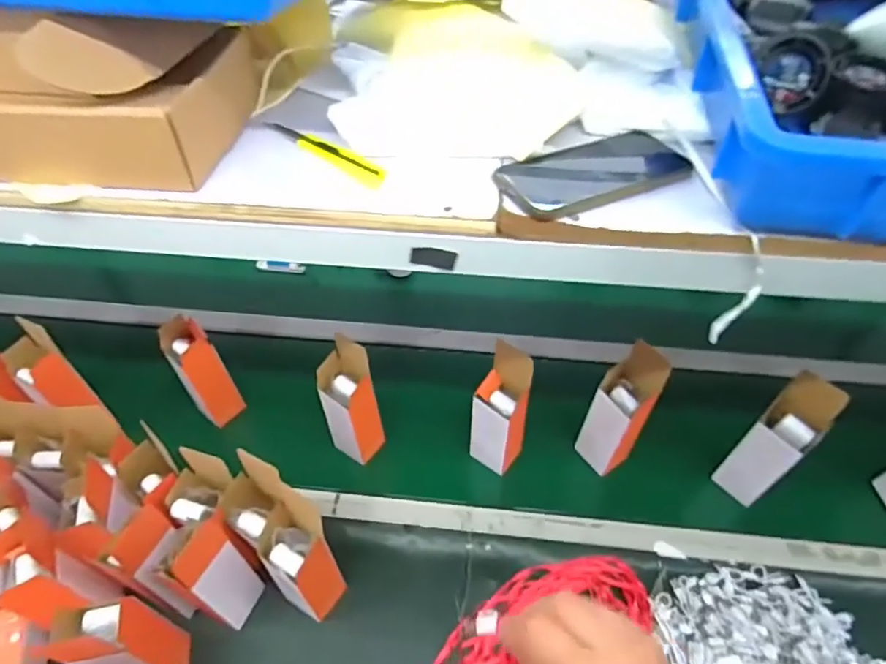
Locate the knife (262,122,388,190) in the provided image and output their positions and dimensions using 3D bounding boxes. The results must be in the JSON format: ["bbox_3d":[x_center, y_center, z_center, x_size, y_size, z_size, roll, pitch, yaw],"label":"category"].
[{"bbox_3d":[-0.110,-0.164,0.493,0.152,0.009,0.019,33,57,25],"label":"knife"}]

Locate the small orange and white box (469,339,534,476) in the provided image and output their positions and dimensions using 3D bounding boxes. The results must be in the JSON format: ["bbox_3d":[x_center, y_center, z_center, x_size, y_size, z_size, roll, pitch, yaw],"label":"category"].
[{"bbox_3d":[0.084,0.127,0.820,0.077,0.200,0.065,32,56,24],"label":"small orange and white box"}]

